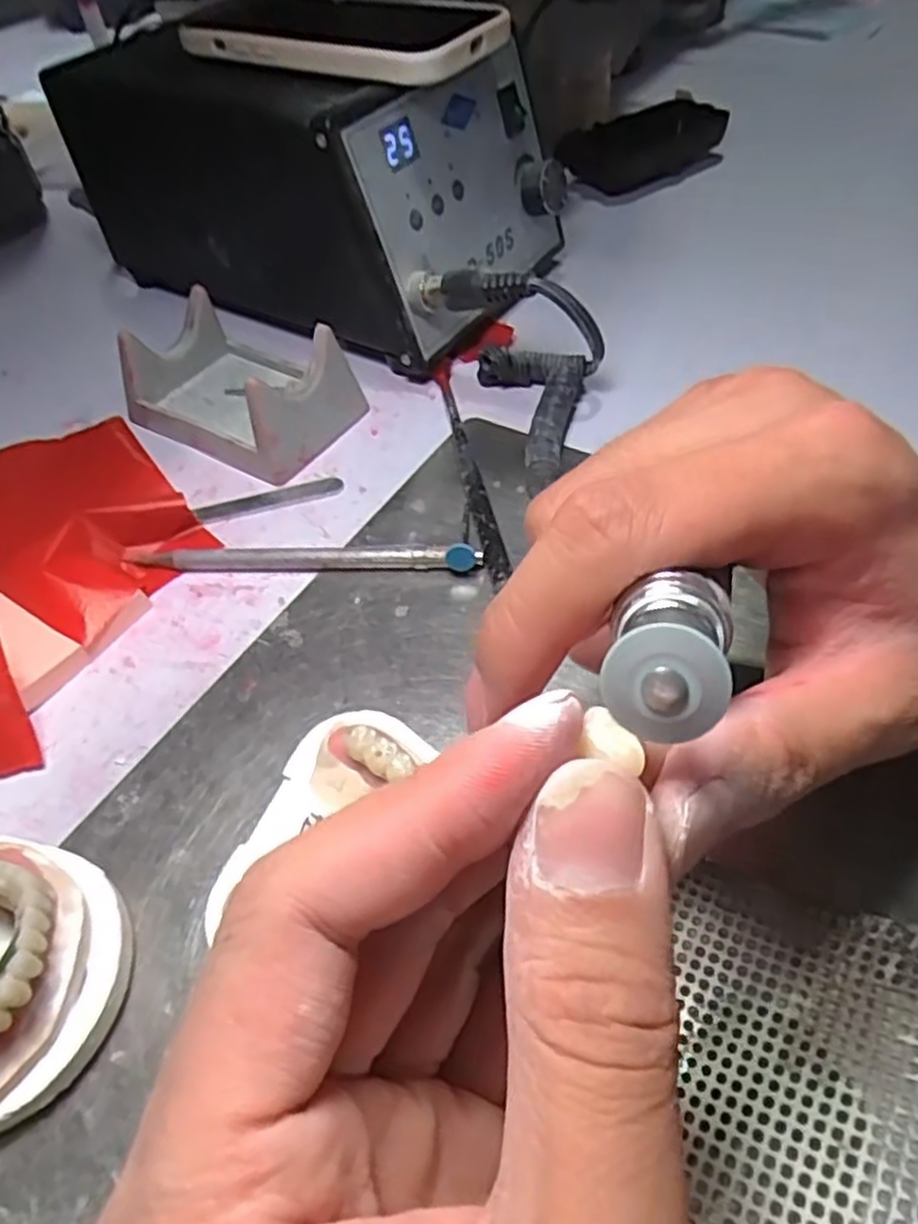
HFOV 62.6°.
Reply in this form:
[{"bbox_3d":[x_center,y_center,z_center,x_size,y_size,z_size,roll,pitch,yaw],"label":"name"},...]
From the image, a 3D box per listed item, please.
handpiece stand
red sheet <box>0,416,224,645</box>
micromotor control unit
[{"bbox_3d":[-0.100,-0.106,0.346,0.096,0.042,0.062,26,57,24],"label":"handpiece stand"},{"bbox_3d":[-0.162,-0.044,0.316,0.080,0.019,0.138,-32,55,-20],"label":"red sheet"},{"bbox_3d":[-0.076,-0.230,0.399,0.229,0.112,0.138,24,57,23],"label":"micromotor control unit"}]

